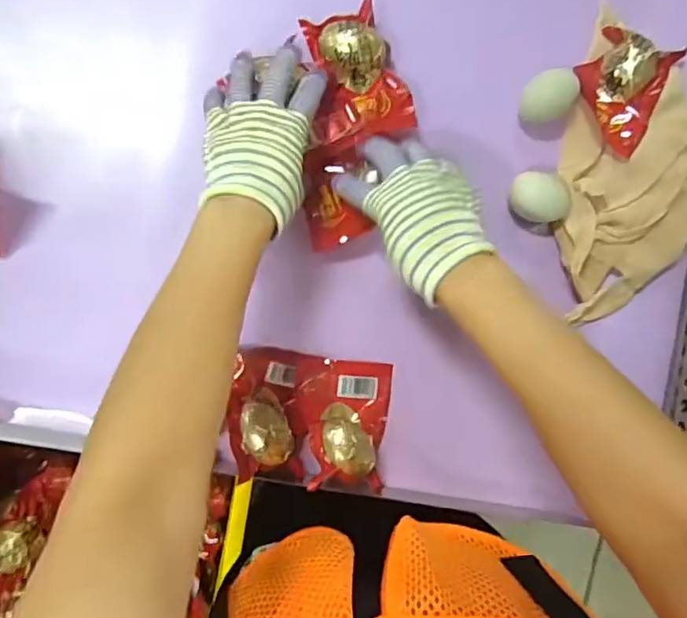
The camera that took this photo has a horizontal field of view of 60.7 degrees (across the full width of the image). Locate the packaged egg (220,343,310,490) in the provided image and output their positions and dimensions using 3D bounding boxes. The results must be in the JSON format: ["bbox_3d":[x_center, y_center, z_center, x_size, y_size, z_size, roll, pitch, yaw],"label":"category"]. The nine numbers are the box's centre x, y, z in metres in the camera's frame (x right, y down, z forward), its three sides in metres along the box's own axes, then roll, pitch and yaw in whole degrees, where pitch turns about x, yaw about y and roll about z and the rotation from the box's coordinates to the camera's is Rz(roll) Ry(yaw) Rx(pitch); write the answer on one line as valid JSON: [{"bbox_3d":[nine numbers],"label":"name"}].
[{"bbox_3d":[-0.065,0.091,0.514,0.065,0.042,0.108,5,89,-8],"label":"packaged egg"}]

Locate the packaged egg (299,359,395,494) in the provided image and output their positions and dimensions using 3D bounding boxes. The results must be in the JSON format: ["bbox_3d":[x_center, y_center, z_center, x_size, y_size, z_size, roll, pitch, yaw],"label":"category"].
[{"bbox_3d":[0.004,0.104,0.524,0.082,0.041,0.109,6,89,-8],"label":"packaged egg"}]

